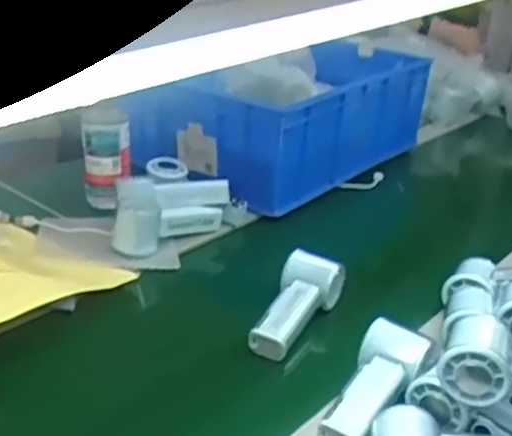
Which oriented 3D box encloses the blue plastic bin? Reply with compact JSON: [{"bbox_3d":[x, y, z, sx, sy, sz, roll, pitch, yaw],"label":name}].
[{"bbox_3d":[0.088,-0.177,1.177,0.266,0.144,0.514,25,34,37],"label":"blue plastic bin"}]

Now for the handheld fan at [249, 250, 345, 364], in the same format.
[{"bbox_3d":[0.038,0.093,0.753,0.056,0.047,0.139,18,42,27],"label":"handheld fan"}]

